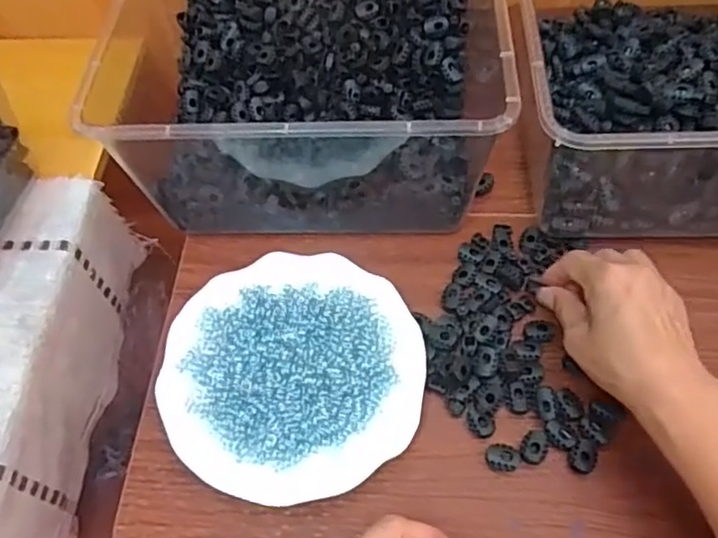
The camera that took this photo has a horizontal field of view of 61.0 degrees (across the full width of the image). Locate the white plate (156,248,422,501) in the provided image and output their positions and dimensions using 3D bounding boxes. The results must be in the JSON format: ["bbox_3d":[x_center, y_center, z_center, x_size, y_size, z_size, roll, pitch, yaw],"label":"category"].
[{"bbox_3d":[-0.046,0.075,0.445,0.181,0.031,0.177,-2,58,3],"label":"white plate"}]

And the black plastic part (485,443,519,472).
[{"bbox_3d":[0.097,0.126,0.410,0.022,0.009,0.016,4,59,6],"label":"black plastic part"}]

